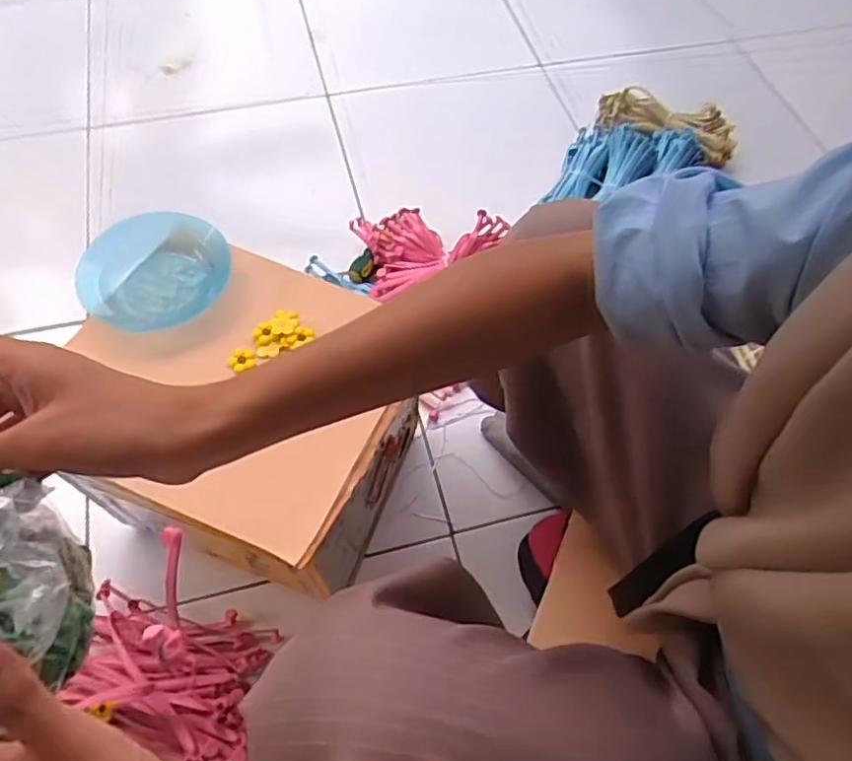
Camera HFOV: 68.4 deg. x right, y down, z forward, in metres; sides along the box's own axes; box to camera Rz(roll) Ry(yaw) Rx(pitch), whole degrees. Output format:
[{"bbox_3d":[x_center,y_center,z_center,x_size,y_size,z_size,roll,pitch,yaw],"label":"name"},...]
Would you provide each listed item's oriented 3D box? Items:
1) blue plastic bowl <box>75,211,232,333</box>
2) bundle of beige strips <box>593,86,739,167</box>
[{"bbox_3d":[-0.238,-0.099,0.559,0.123,0.041,0.112,1,61,-2],"label":"blue plastic bowl"},{"bbox_3d":[0.384,-0.408,1.010,0.221,0.060,0.083,20,62,9],"label":"bundle of beige strips"}]

